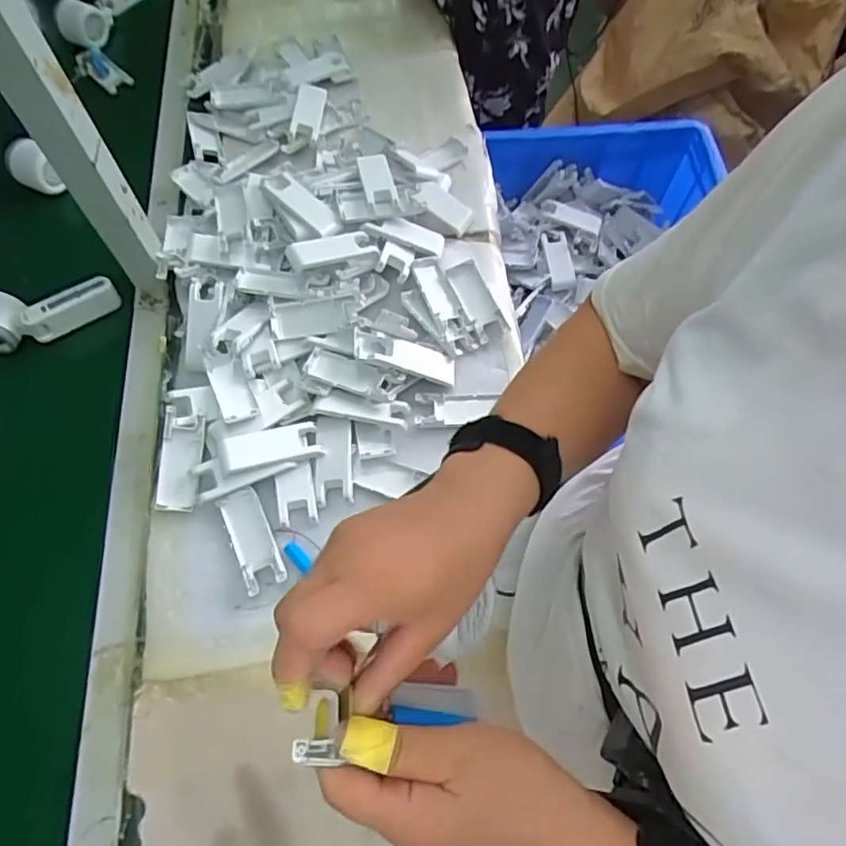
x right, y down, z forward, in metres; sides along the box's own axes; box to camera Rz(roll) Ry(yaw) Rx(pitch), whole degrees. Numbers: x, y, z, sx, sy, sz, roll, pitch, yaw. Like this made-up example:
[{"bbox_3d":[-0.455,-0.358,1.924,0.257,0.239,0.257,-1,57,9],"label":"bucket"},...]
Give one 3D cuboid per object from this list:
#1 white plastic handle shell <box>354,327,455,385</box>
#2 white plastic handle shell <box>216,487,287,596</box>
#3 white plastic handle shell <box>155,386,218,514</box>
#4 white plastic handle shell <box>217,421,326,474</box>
[{"bbox_3d":[-0.019,-0.075,0.678,0.121,0.018,0.040,17,64,-17],"label":"white plastic handle shell"},{"bbox_3d":[-0.173,0.116,0.602,0.041,0.012,0.102,-23,67,-10],"label":"white plastic handle shell"},{"bbox_3d":[-0.250,0.025,0.625,0.044,0.020,0.129,6,79,3],"label":"white plastic handle shell"},{"bbox_3d":[-0.159,0.024,0.625,0.102,0.016,0.040,-11,64,-21],"label":"white plastic handle shell"}]

